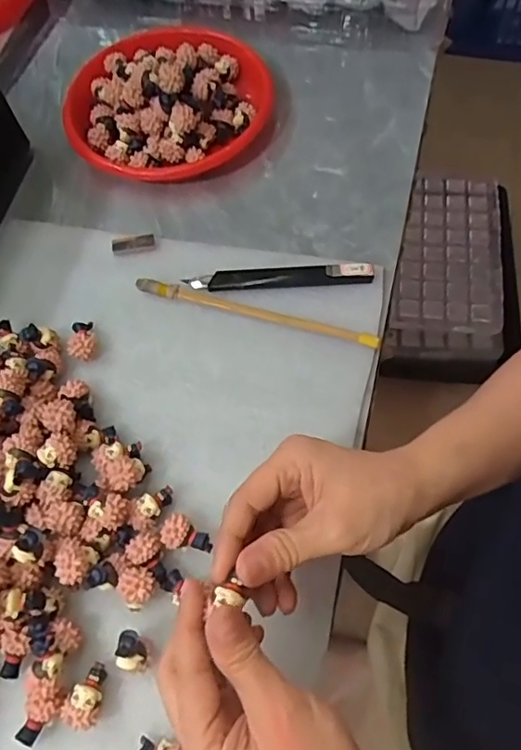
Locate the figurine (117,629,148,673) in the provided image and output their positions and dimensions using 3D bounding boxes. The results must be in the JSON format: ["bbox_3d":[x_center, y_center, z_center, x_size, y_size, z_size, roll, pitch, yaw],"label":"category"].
[{"bbox_3d":[-0.069,0.152,0.305,0.014,0.031,0.019,1,62,0],"label":"figurine"}]

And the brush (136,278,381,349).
[{"bbox_3d":[-0.004,-0.046,0.402,0.182,0.007,0.010,16,63,8],"label":"brush"}]

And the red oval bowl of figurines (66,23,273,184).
[{"bbox_3d":[-0.081,-0.244,0.482,0.178,0.052,0.179,-9,63,-5],"label":"red oval bowl of figurines"}]

